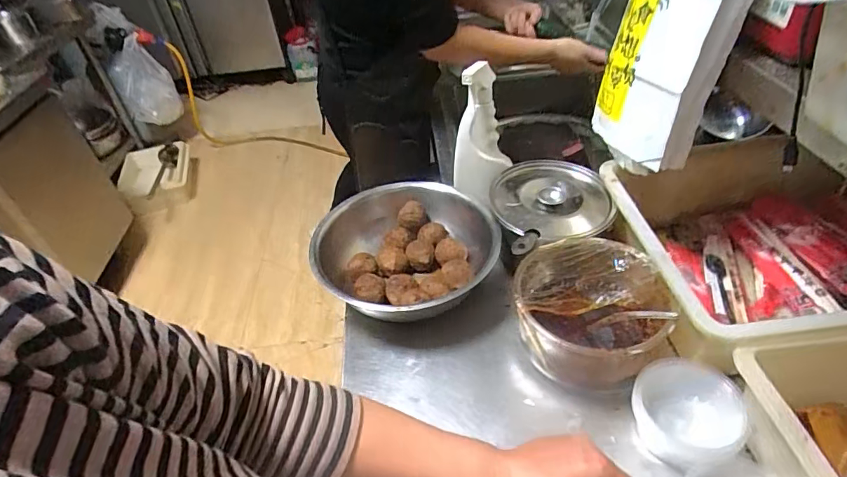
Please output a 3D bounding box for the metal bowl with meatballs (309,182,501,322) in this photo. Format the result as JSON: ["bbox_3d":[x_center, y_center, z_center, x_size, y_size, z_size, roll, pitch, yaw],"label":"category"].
[{"bbox_3d":[-0.031,0.016,0.715,0.246,0.073,0.266,-4,41,4],"label":"metal bowl with meatballs"}]

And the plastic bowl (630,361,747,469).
[{"bbox_3d":[0.272,0.182,0.504,0.099,0.059,0.095,-4,41,4],"label":"plastic bowl"}]

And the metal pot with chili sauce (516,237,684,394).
[{"bbox_3d":[0.199,0.089,0.585,0.166,0.089,0.160,-4,41,4],"label":"metal pot with chili sauce"}]

